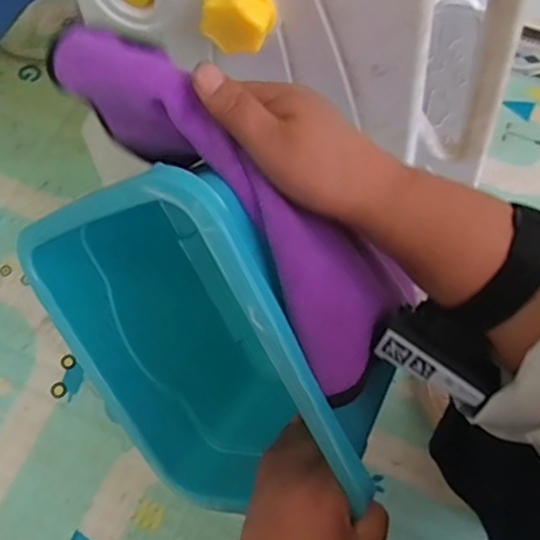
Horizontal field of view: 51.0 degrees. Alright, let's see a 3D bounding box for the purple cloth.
[{"bbox_3d":[-0.017,-0.044,0.316,0.082,0.044,0.246,-44,93,-14],"label":"purple cloth"}]

